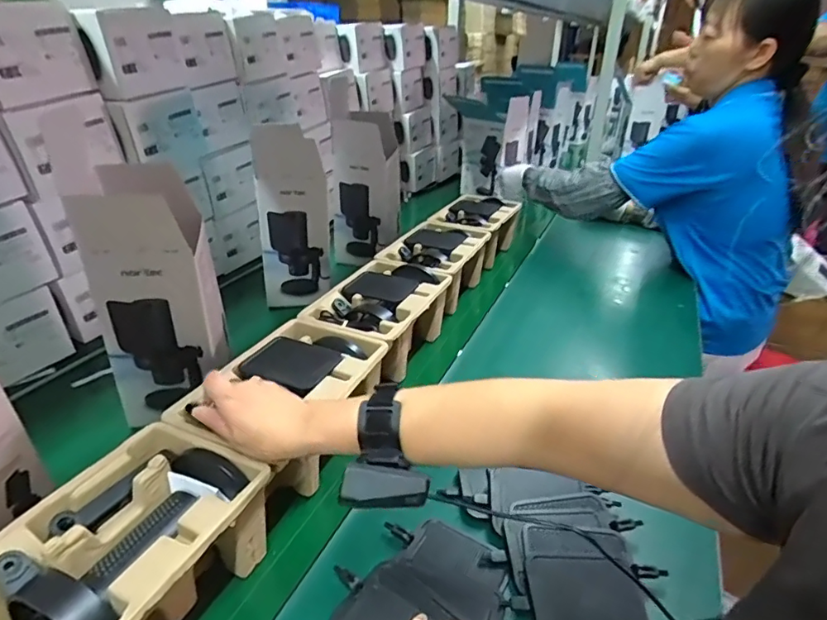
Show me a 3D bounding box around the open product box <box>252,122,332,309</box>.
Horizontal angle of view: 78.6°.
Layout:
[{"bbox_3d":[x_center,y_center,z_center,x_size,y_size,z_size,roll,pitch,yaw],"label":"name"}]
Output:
[{"bbox_3d":[-0.211,-0.166,0.895,0.120,0.291,0.114,-6,29,-12],"label":"open product box"}]

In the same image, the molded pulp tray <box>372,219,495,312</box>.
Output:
[{"bbox_3d":[0.039,-0.080,0.948,0.150,0.095,0.227,12,30,20],"label":"molded pulp tray"}]

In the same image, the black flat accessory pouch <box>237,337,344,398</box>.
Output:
[{"bbox_3d":[-0.143,0.060,0.591,0.101,0.007,0.088,8,29,15],"label":"black flat accessory pouch"}]

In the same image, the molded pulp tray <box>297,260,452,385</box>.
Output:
[{"bbox_3d":[-0.047,0.016,0.774,0.153,0.101,0.238,12,30,20],"label":"molded pulp tray"}]

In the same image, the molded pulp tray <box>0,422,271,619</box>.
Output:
[{"bbox_3d":[-0.236,0.214,0.405,0.148,0.097,0.224,12,30,21],"label":"molded pulp tray"}]

